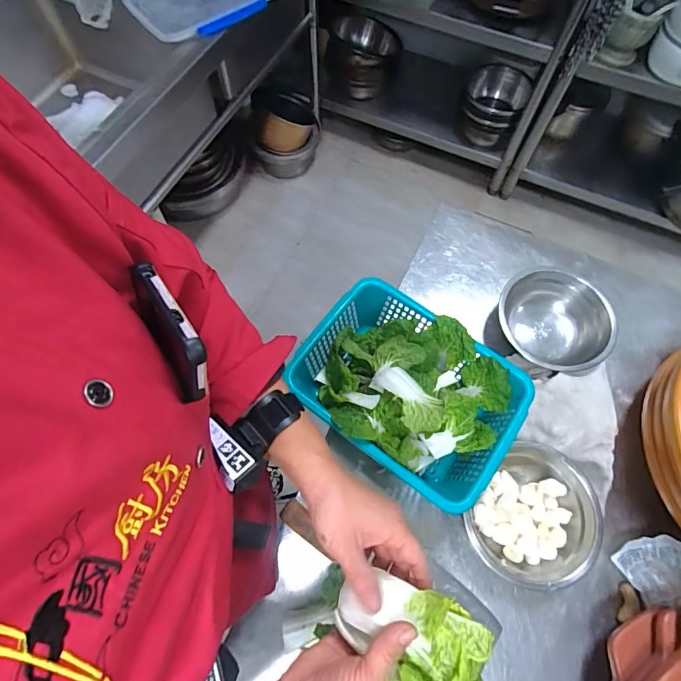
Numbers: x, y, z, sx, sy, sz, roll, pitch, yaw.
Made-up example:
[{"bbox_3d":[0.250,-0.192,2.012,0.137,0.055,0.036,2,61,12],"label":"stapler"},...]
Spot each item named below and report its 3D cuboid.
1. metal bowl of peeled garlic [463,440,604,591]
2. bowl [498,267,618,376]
[{"bbox_3d":[0.256,0.232,0.565,0.144,0.054,0.173,37,70,15],"label":"metal bowl of peeled garlic"},{"bbox_3d":[0.336,-0.031,0.676,0.149,0.091,0.182,-15,67,-8],"label":"bowl"}]

